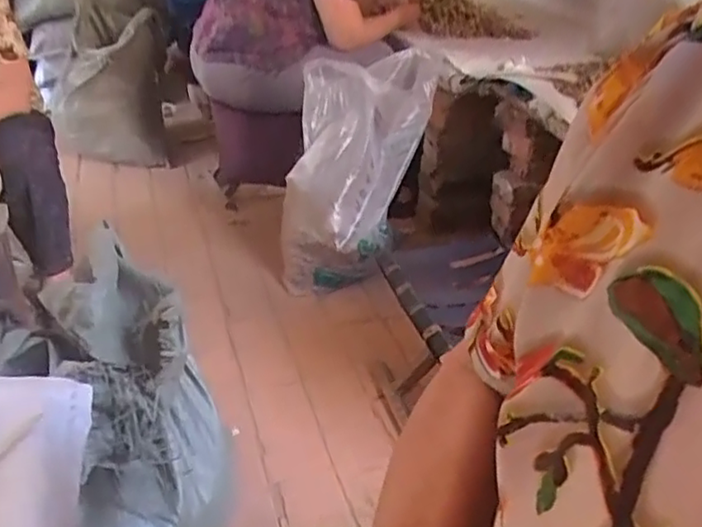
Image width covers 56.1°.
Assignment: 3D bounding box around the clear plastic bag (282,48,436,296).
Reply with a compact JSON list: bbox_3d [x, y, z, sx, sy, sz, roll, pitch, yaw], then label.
[{"bbox_3d":[-0.007,-0.242,1.639,0.276,0.653,0.182,16,-6,22],"label":"clear plastic bag"}]

